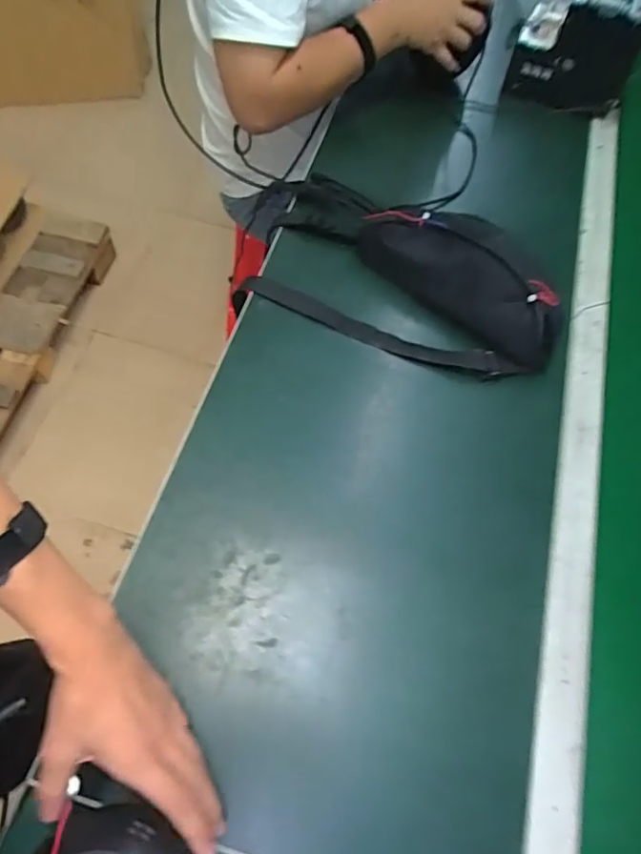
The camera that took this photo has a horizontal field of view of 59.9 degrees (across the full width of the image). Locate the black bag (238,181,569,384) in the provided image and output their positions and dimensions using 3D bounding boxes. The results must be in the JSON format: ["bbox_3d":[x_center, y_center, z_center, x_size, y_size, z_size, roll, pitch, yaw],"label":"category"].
[{"bbox_3d":[0.109,-0.199,0.690,0.380,0.077,0.204,21,63,10],"label":"black bag"}]

